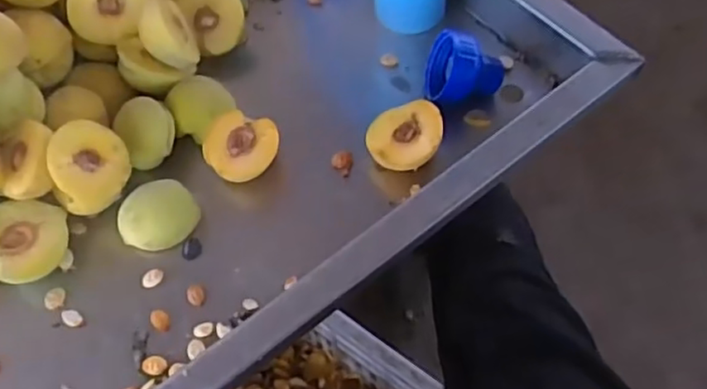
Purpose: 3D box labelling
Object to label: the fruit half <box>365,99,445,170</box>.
[{"bbox_3d":[0.042,-0.045,0.521,0.059,0.036,0.066,13,61,10],"label":"fruit half"}]

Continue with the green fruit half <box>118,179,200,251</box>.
[{"bbox_3d":[-0.150,0.017,0.498,0.059,0.026,0.047,-25,62,-11],"label":"green fruit half"}]

